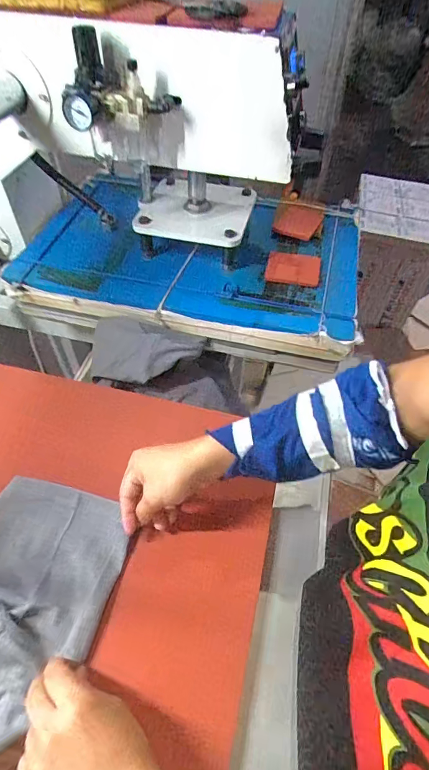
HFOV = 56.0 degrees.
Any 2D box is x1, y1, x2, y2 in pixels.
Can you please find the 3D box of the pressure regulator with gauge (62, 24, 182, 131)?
[{"bbox_3d":[-0.119,-0.374,0.505,0.146,0.096,0.060,-15,53,-13],"label":"pressure regulator with gauge"}]

